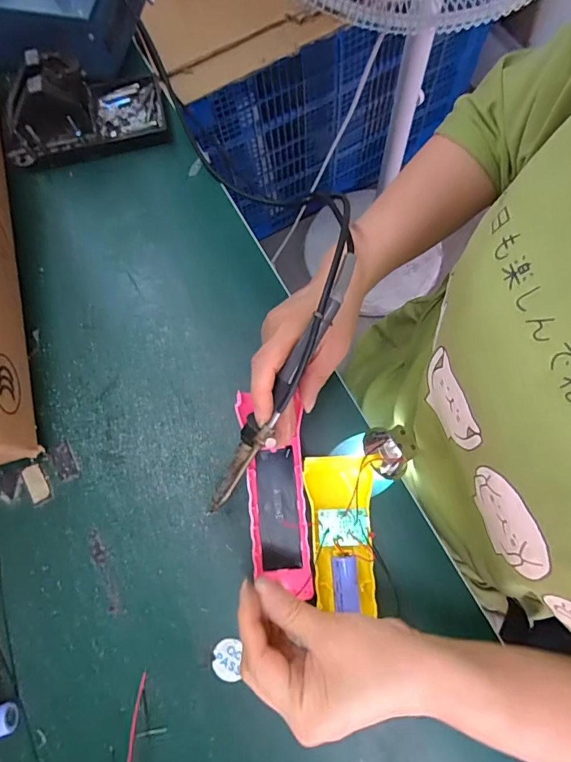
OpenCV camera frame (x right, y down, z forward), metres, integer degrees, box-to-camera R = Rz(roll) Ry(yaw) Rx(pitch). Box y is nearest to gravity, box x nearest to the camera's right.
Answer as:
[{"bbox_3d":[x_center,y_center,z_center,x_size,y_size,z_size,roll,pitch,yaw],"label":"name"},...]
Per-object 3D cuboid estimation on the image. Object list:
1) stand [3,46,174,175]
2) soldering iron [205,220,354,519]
[{"bbox_3d":[-0.199,-0.267,0.408,0.151,0.073,0.077,-12,75,-3],"label":"stand"},{"bbox_3d":[-0.003,-0.001,0.293,0.022,0.026,0.210,30,101,9],"label":"soldering iron"}]

